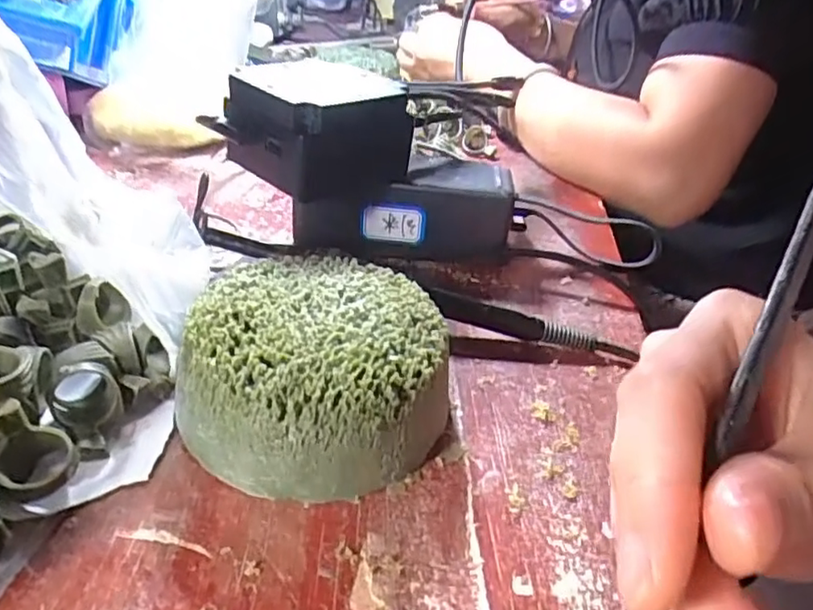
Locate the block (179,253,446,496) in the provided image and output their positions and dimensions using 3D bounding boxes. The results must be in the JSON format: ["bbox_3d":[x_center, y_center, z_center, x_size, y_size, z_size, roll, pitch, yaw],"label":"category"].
[{"bbox_3d":[-0.033,0.024,0.255,0.100,0.050,0.102,8,32,4],"label":"block"}]

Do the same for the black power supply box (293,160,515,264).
[{"bbox_3d":[-0.001,-0.058,0.382,0.128,0.051,0.051,3,32,-5],"label":"black power supply box"}]

